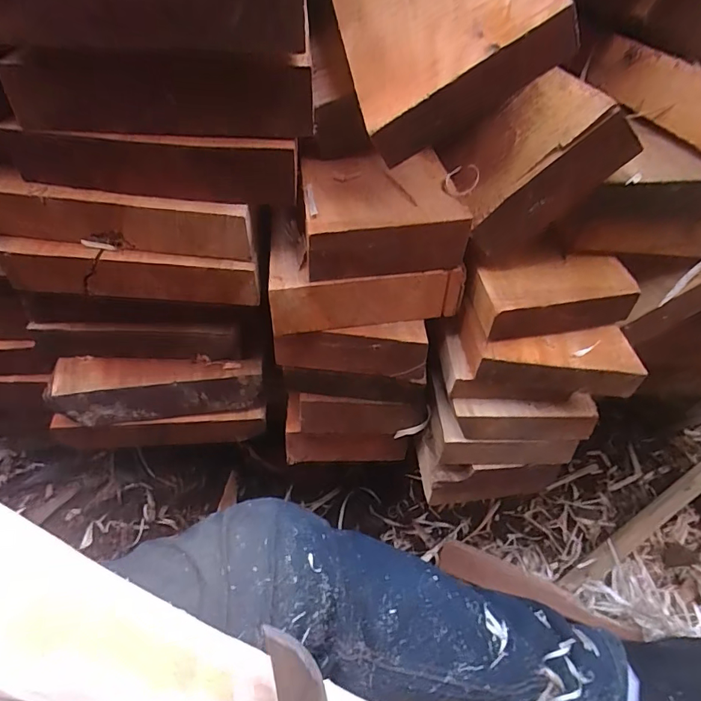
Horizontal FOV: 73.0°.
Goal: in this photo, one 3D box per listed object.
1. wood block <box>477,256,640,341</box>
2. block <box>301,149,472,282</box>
[{"bbox_3d":[0.159,-0.045,0.379,0.125,0.036,0.055,-10,47,-8],"label":"wood block"},{"bbox_3d":[0.021,-0.112,0.378,0.122,0.045,0.113,-9,47,-6],"label":"block"}]

